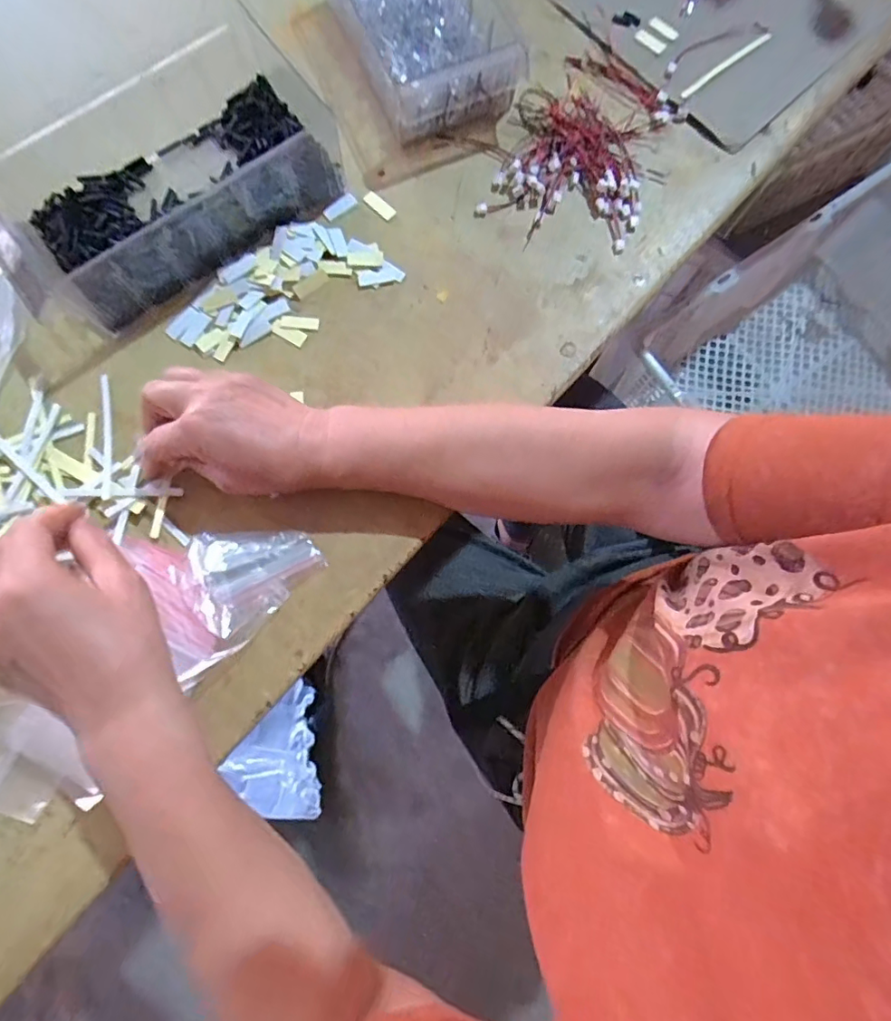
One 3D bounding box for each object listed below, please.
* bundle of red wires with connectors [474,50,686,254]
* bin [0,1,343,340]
[{"bbox_3d":[0.116,-0.301,0.428,0.121,0.016,0.178,24,80,3],"label":"bundle of red wires with connectors"},{"bbox_3d":[-0.210,-0.255,0.389,0.255,0.054,0.175,-29,81,-6],"label":"bin"}]

